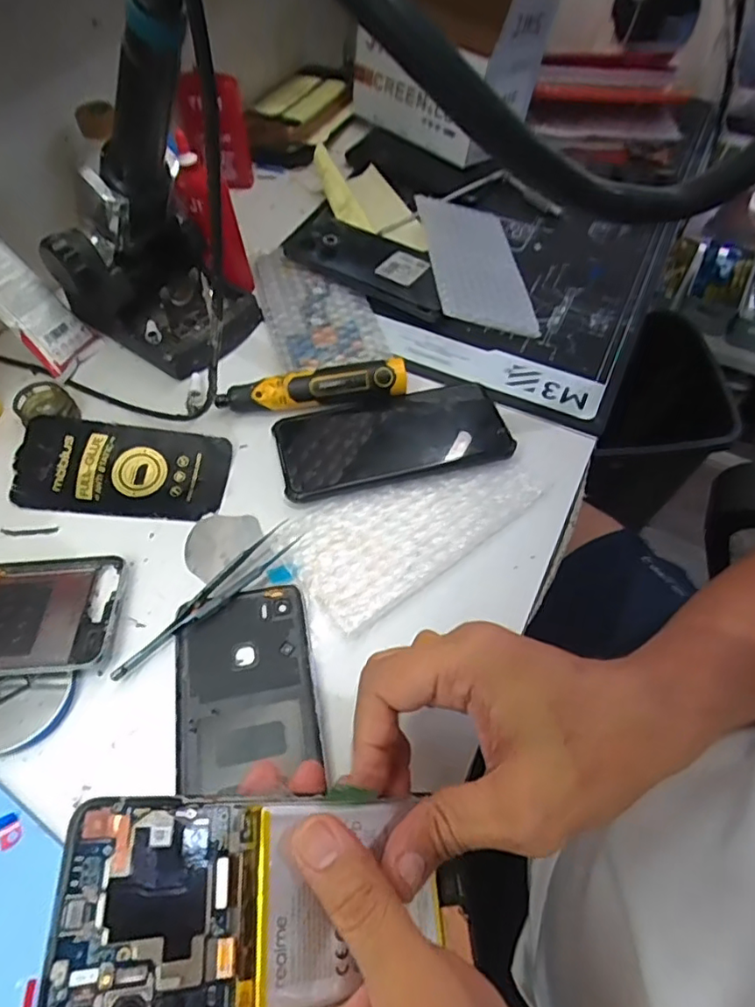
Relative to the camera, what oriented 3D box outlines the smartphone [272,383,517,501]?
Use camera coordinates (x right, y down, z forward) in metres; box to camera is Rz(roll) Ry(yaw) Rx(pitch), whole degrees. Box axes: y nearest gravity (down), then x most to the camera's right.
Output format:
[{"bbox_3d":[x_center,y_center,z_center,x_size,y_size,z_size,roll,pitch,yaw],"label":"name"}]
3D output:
[{"bbox_3d":[0.012,-0.052,0.419,0.165,0.006,0.081,-11,58,-8],"label":"smartphone"}]

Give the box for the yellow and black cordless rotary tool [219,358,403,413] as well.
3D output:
[{"bbox_3d":[-0.048,-0.090,0.438,0.139,0.027,0.029,-8,58,-6],"label":"yellow and black cordless rotary tool"}]

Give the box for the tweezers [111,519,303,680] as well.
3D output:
[{"bbox_3d":[-0.101,0.059,0.355,0.023,0.013,0.132,35,63,19],"label":"tweezers"}]

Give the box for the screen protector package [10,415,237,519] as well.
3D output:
[{"bbox_3d":[-0.180,-0.026,0.408,0.143,0.009,0.070,6,68,-3],"label":"screen protector package"}]

